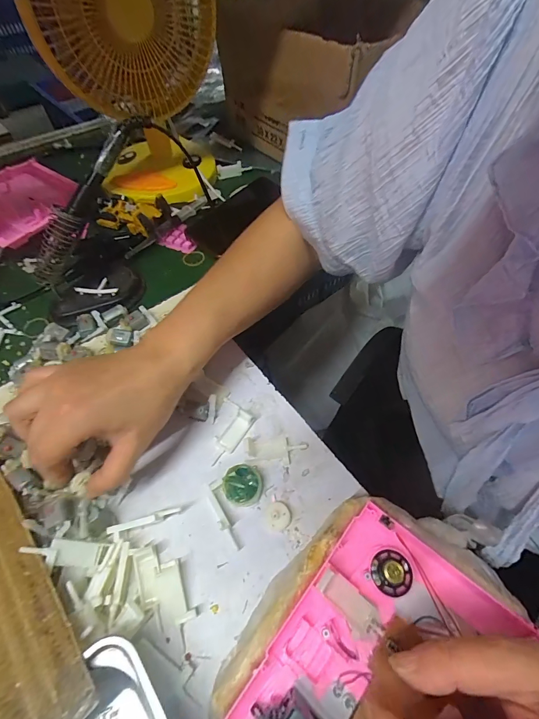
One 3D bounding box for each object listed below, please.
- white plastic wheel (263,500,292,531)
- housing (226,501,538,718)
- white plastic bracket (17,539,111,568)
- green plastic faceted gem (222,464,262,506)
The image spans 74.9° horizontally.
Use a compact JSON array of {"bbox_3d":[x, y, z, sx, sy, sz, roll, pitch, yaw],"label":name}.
[{"bbox_3d":[0.007,0.133,0.302,0.023,0.007,0.023,-1,56,1],"label":"white plastic wheel"},{"bbox_3d":[0.072,0.189,0.211,0.133,0.036,0.170,34,63,21],"label":"housing"},{"bbox_3d":[-0.154,0.146,0.267,0.057,0.007,0.018,16,53,-24],"label":"white plastic bracket"},{"bbox_3d":[-0.023,0.111,0.311,0.034,0.017,0.036,-1,56,1],"label":"green plastic faceted gem"}]

